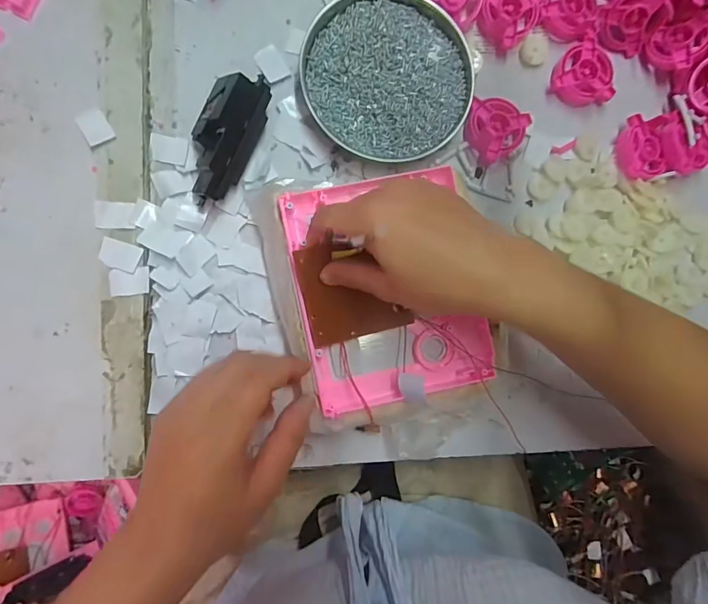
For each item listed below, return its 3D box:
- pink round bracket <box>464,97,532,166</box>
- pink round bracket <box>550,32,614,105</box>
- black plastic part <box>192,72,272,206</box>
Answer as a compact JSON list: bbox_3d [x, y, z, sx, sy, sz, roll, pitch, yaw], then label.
[{"bbox_3d":[0.119,-0.143,0.362,0.050,0.021,0.053,0,89,-6],"label":"pink round bracket"},{"bbox_3d":[0.196,-0.201,0.372,0.049,0.018,0.057,-2,89,-6],"label":"pink round bracket"},{"bbox_3d":[-0.098,-0.122,0.327,0.043,0.031,0.095,18,87,-6],"label":"black plastic part"}]

